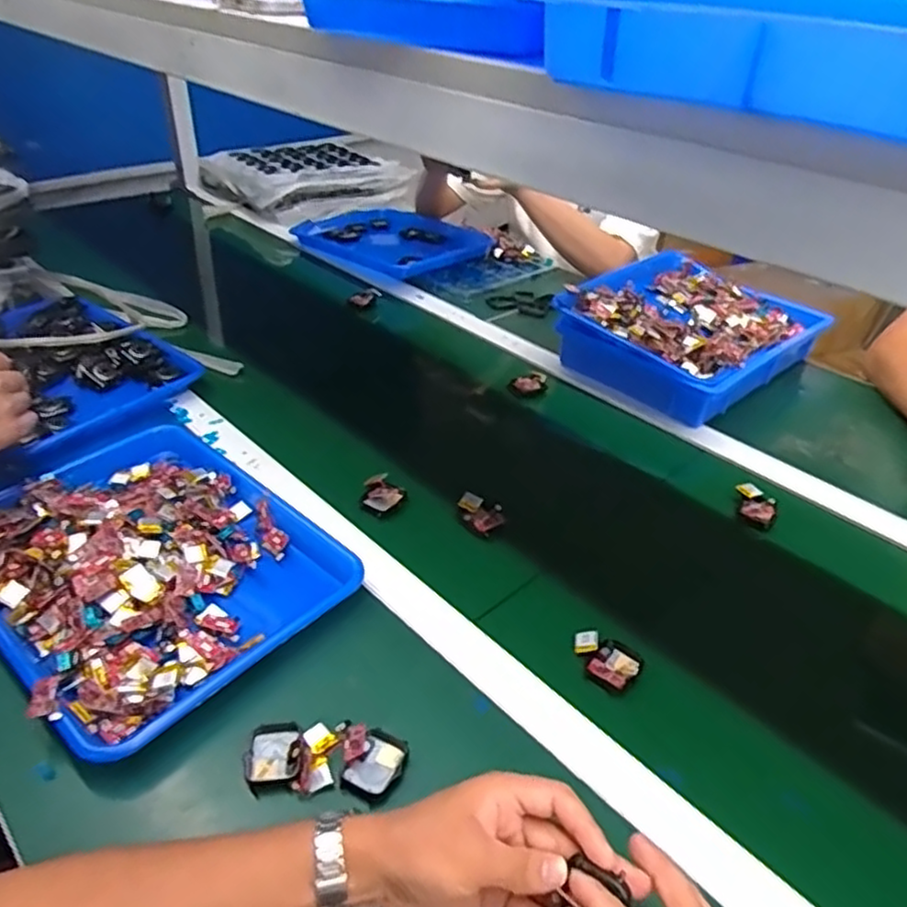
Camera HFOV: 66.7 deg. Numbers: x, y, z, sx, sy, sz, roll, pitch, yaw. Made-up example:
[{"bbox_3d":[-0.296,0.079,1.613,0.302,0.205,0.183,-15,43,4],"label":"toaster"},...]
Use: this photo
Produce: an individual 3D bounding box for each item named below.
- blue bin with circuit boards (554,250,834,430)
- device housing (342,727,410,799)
[{"bbox_3d":[0.333,-0.181,0.985,0.323,0.088,0.261,-27,46,-34],"label":"blue bin with circuit boards"},{"bbox_3d":[-0.053,0.219,0.482,0.033,0.011,0.045,21,40,23],"label":"device housing"}]

